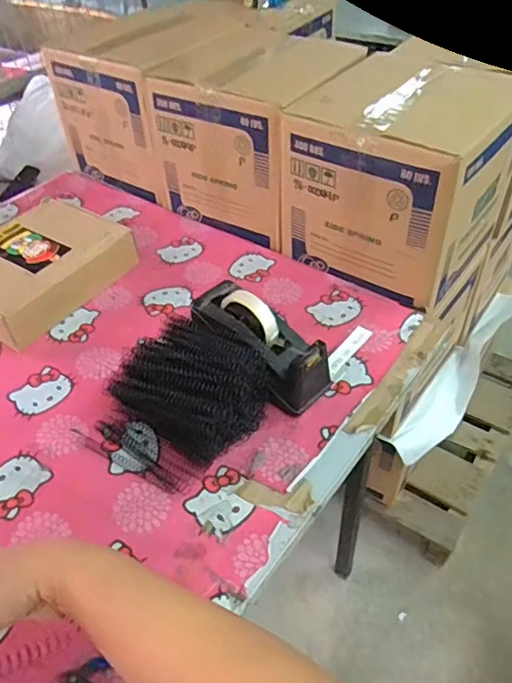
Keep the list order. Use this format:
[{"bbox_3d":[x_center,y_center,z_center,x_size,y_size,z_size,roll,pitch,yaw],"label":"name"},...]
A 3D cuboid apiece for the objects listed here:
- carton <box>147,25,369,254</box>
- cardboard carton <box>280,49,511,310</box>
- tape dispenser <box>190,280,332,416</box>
[{"bbox_3d":[0.024,-0.398,1.039,0.296,0.272,0.319,26,52,26],"label":"carton"},{"bbox_3d":[0.239,-0.274,0.901,0.277,0.257,0.292,28,52,27],"label":"cardboard carton"},{"bbox_3d":[0.004,-0.005,0.732,0.214,0.081,0.084,42,59,17],"label":"tape dispenser"}]

